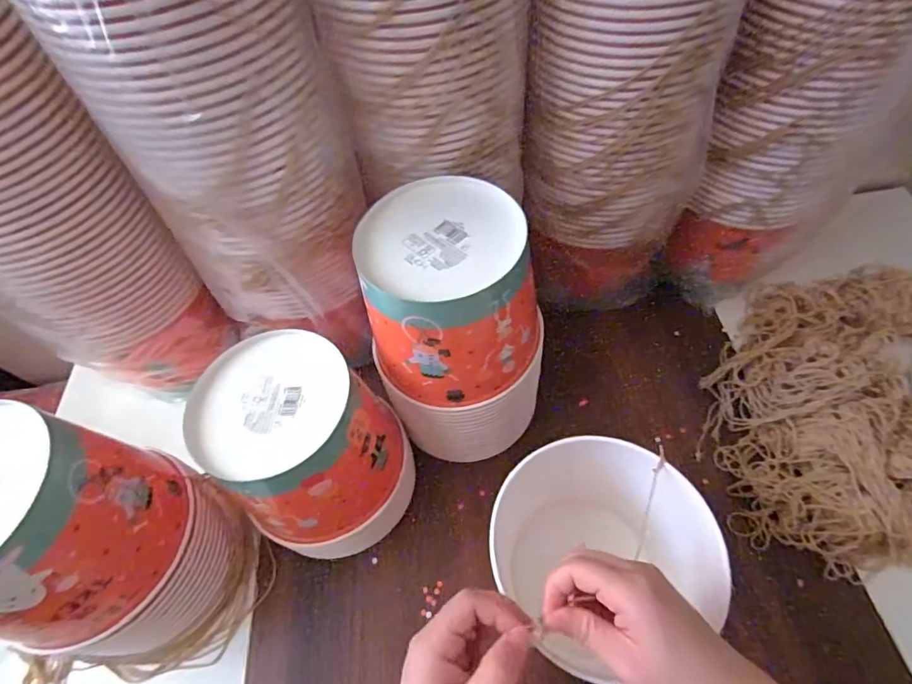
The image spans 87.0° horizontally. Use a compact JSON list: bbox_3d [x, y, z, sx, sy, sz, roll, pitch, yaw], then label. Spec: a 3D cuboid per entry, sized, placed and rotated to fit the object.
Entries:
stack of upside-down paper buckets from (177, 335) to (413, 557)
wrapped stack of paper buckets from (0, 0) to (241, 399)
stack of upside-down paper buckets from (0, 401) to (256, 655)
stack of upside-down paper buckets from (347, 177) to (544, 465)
[{"bbox_3d":[-0.128,0.100,0.443,0.151,0.188,0.135,38,69,24],"label":"stack of upside-down paper buckets"},{"bbox_3d":[-0.377,-0.110,0.433,0.155,0.400,0.158,33,67,22],"label":"wrapped stack of paper buckets"},{"bbox_3d":[-0.296,0.163,0.388,0.162,0.231,0.140,6,60,9],"label":"stack of upside-down paper buckets"},{"bbox_3d":[0.007,0.005,0.452,0.152,0.254,0.165,-12,58,-2],"label":"stack of upside-down paper buckets"}]

